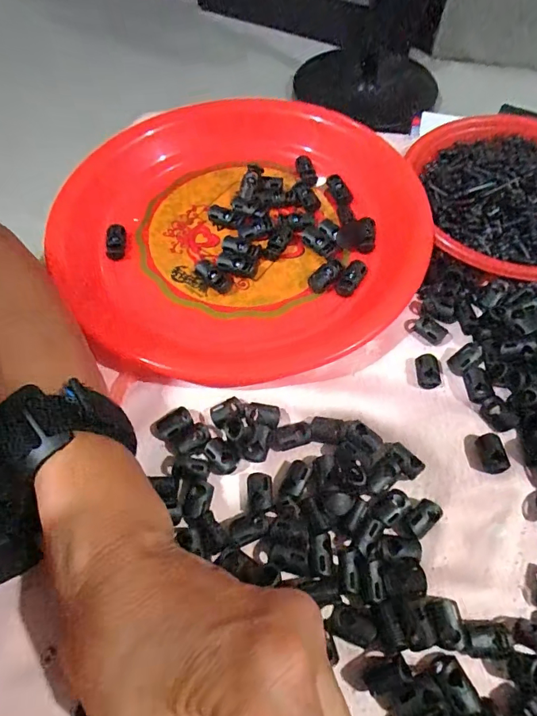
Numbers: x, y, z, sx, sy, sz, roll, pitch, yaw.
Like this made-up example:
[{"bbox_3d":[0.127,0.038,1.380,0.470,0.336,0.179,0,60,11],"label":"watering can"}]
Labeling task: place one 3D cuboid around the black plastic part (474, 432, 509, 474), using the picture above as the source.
[{"bbox_3d":[0.120,0.052,0.237,0.012,0.011,0.020,-5,61,-1],"label":"black plastic part"}]

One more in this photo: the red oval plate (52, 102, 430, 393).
[{"bbox_3d":[-0.021,-0.095,0.313,0.246,0.027,0.246,-31,65,-16],"label":"red oval plate"}]

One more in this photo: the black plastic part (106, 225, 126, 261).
[{"bbox_3d":[-0.111,-0.086,0.320,0.014,0.005,0.030,-6,60,-3],"label":"black plastic part"}]

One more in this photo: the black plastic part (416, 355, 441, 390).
[{"bbox_3d":[0.098,0.008,0.269,0.014,0.007,0.020,3,60,1],"label":"black plastic part"}]

